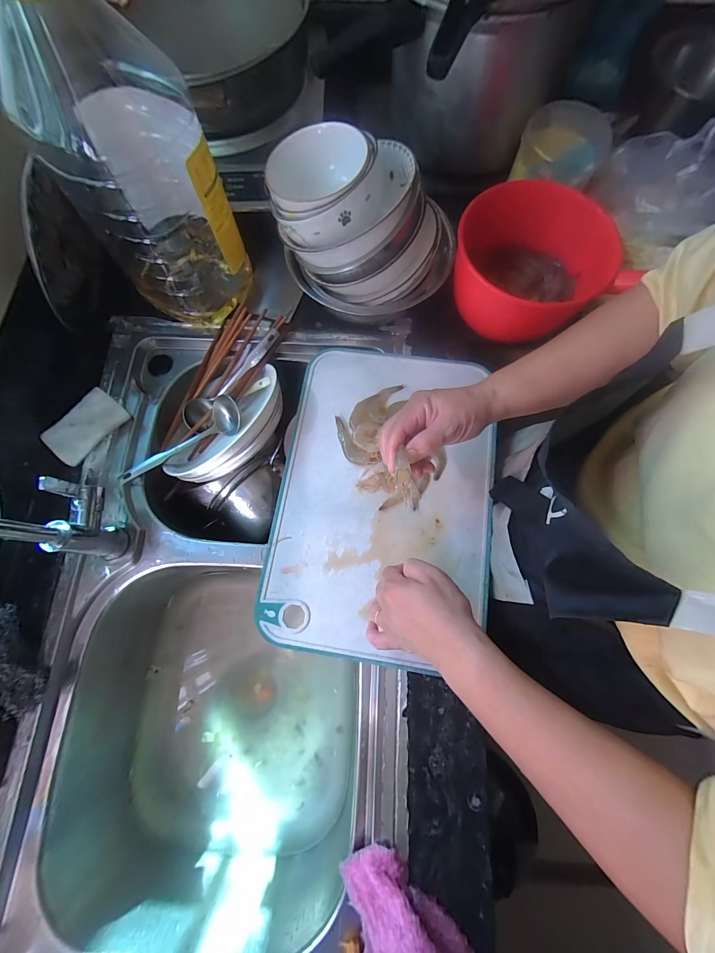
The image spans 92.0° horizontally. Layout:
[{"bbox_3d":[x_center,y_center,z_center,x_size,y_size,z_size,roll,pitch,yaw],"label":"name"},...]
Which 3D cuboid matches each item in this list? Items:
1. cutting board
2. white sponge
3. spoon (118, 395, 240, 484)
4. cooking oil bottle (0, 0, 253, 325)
[{"bbox_3d":[0.034,0.017,0.452,0.273,0.013,0.405,6,76,3],"label":"cutting board"},{"bbox_3d":[-0.371,-0.069,0.474,0.061,0.027,0.100,38,80,10],"label":"white sponge"},{"bbox_3d":[-0.244,-0.045,0.485,0.182,0.030,0.048,-36,77,-7],"label":"spoon"},{"bbox_3d":[-0.247,-0.354,0.385,0.149,0.336,0.178,-26,76,-5],"label":"cooking oil bottle"}]

